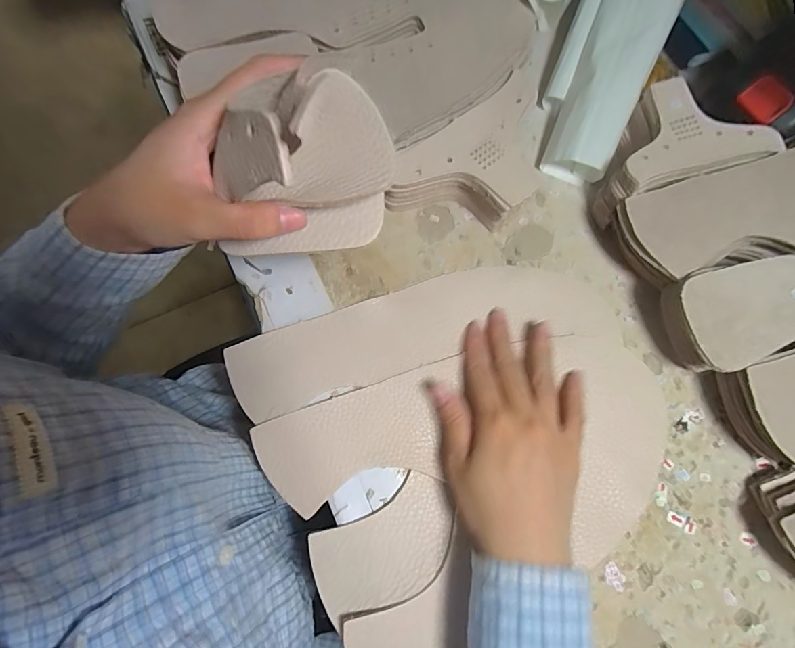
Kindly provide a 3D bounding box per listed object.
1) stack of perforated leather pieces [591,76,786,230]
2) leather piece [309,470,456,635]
[{"bbox_3d":[0.207,-0.138,0.331,0.122,0.045,0.079,-18,76,-5],"label":"stack of perforated leather pieces"},{"bbox_3d":[-0.007,0.150,0.286,0.102,0.006,0.061,-30,78,-8],"label":"leather piece"}]

